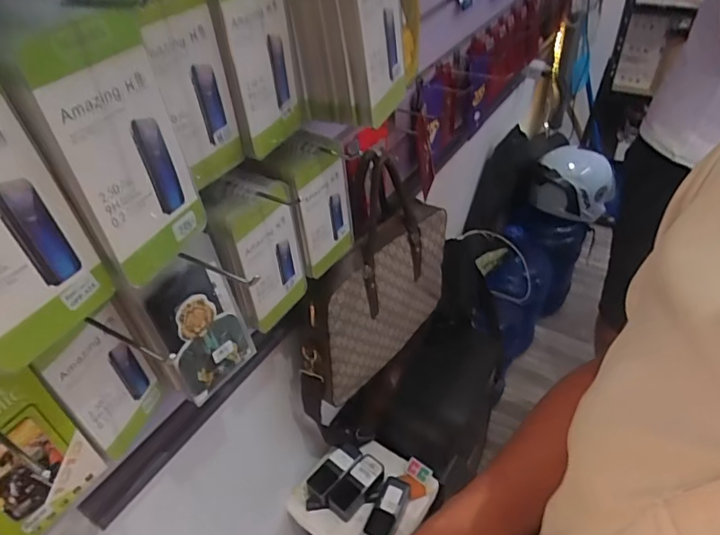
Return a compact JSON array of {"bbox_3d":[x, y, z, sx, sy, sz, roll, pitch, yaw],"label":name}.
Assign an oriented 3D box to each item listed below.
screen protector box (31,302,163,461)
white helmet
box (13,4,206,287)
[{"bbox_3d":[-0.232,0.107,0.462,0.019,0.148,0.085,9,42,15],"label":"screen protector box"},{"bbox_3d":[0.692,-0.272,1.633,0.239,0.178,0.222,9,42,15],"label":"white helmet"},{"bbox_3d":[-0.148,-0.077,0.331,0.013,0.168,0.088,10,42,20],"label":"box"}]

